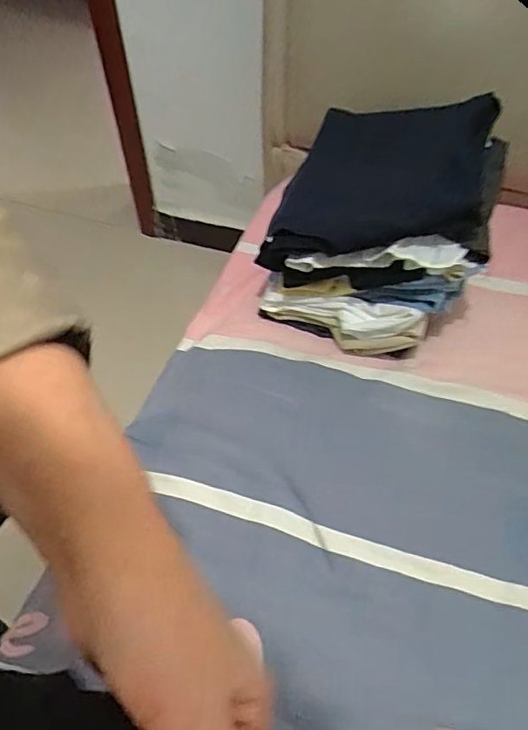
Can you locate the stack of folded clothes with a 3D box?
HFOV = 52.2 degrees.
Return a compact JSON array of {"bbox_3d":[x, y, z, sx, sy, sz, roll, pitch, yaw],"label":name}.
[{"bbox_3d":[0.172,-0.208,0.791,0.292,0.225,0.320,20,55,15],"label":"stack of folded clothes"}]

